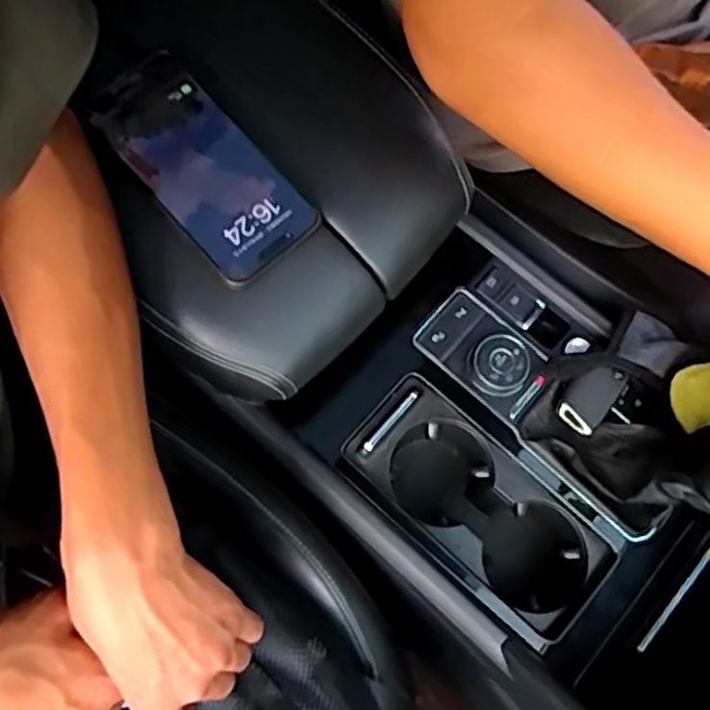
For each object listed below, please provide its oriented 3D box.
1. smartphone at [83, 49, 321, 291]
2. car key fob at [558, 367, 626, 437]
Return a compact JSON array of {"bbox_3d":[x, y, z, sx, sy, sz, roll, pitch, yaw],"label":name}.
[{"bbox_3d":[-0.100,-0.120,0.450,0.073,0.005,0.156,-42,86,-11],"label":"smartphone"},{"bbox_3d":[0.182,0.032,0.545,0.036,0.020,0.057,41,78,9],"label":"car key fob"}]

